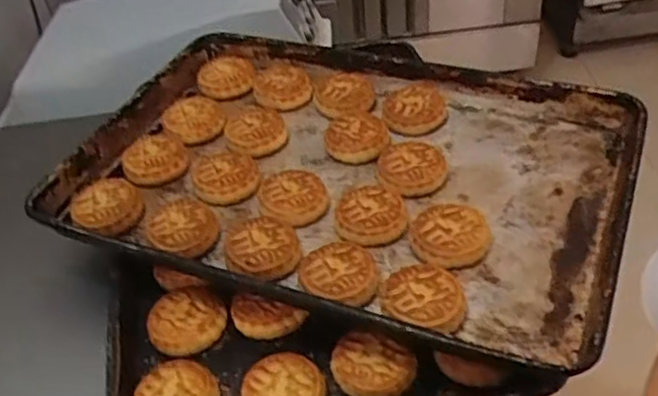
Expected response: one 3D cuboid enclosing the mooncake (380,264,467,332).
[{"bbox_3d":[0.086,0.094,0.631,0.070,0.032,0.072,-14,43,-7],"label":"mooncake"}]

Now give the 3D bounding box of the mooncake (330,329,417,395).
[{"bbox_3d":[0.039,0.151,0.632,0.072,0.018,0.058,19,48,26],"label":"mooncake"}]

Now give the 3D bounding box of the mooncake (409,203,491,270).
[{"bbox_3d":[0.120,0.038,0.694,0.072,0.029,0.071,-4,42,4],"label":"mooncake"}]

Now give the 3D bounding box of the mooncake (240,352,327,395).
[{"bbox_3d":[-0.041,0.179,0.629,0.074,0.032,0.069,-4,42,4],"label":"mooncake"}]

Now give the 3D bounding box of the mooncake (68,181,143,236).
[{"bbox_3d":[-0.250,0.008,0.778,0.074,0.020,0.089,-22,44,-15],"label":"mooncake"}]

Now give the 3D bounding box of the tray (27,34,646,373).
[{"bbox_3d":[0.004,-0.035,0.801,0.618,0.057,0.414,14,46,22],"label":"tray"}]

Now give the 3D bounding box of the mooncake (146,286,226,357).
[{"bbox_3d":[-0.145,0.121,0.700,0.077,0.023,0.066,-20,44,-14],"label":"mooncake"}]

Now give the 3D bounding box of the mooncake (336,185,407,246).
[{"bbox_3d":[0.043,0.020,0.726,0.071,0.029,0.065,-4,42,4],"label":"mooncake"}]

